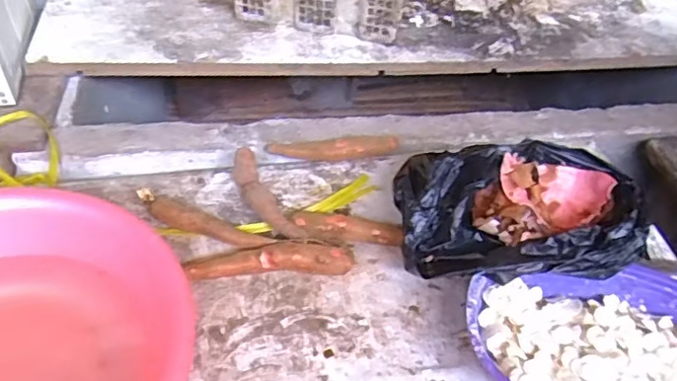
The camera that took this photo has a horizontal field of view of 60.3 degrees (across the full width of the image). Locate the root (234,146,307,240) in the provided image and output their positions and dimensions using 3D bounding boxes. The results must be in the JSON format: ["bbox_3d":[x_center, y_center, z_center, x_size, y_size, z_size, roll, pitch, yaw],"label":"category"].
[{"bbox_3d":[-0.104,0.011,0.808,0.038,0.035,0.186,-19,48,-23],"label":"root"}]

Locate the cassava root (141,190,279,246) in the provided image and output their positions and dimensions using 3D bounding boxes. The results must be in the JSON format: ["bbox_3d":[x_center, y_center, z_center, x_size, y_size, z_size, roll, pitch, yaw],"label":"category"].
[{"bbox_3d":[-0.178,0.047,0.769,0.200,0.035,0.028,19,45,14],"label":"cassava root"}]

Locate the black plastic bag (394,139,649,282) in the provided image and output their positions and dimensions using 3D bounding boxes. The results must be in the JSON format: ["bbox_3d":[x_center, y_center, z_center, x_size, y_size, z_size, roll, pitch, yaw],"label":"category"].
[{"bbox_3d":[0.217,0.028,0.737,0.275,0.123,0.206,2,43,-3],"label":"black plastic bag"}]

